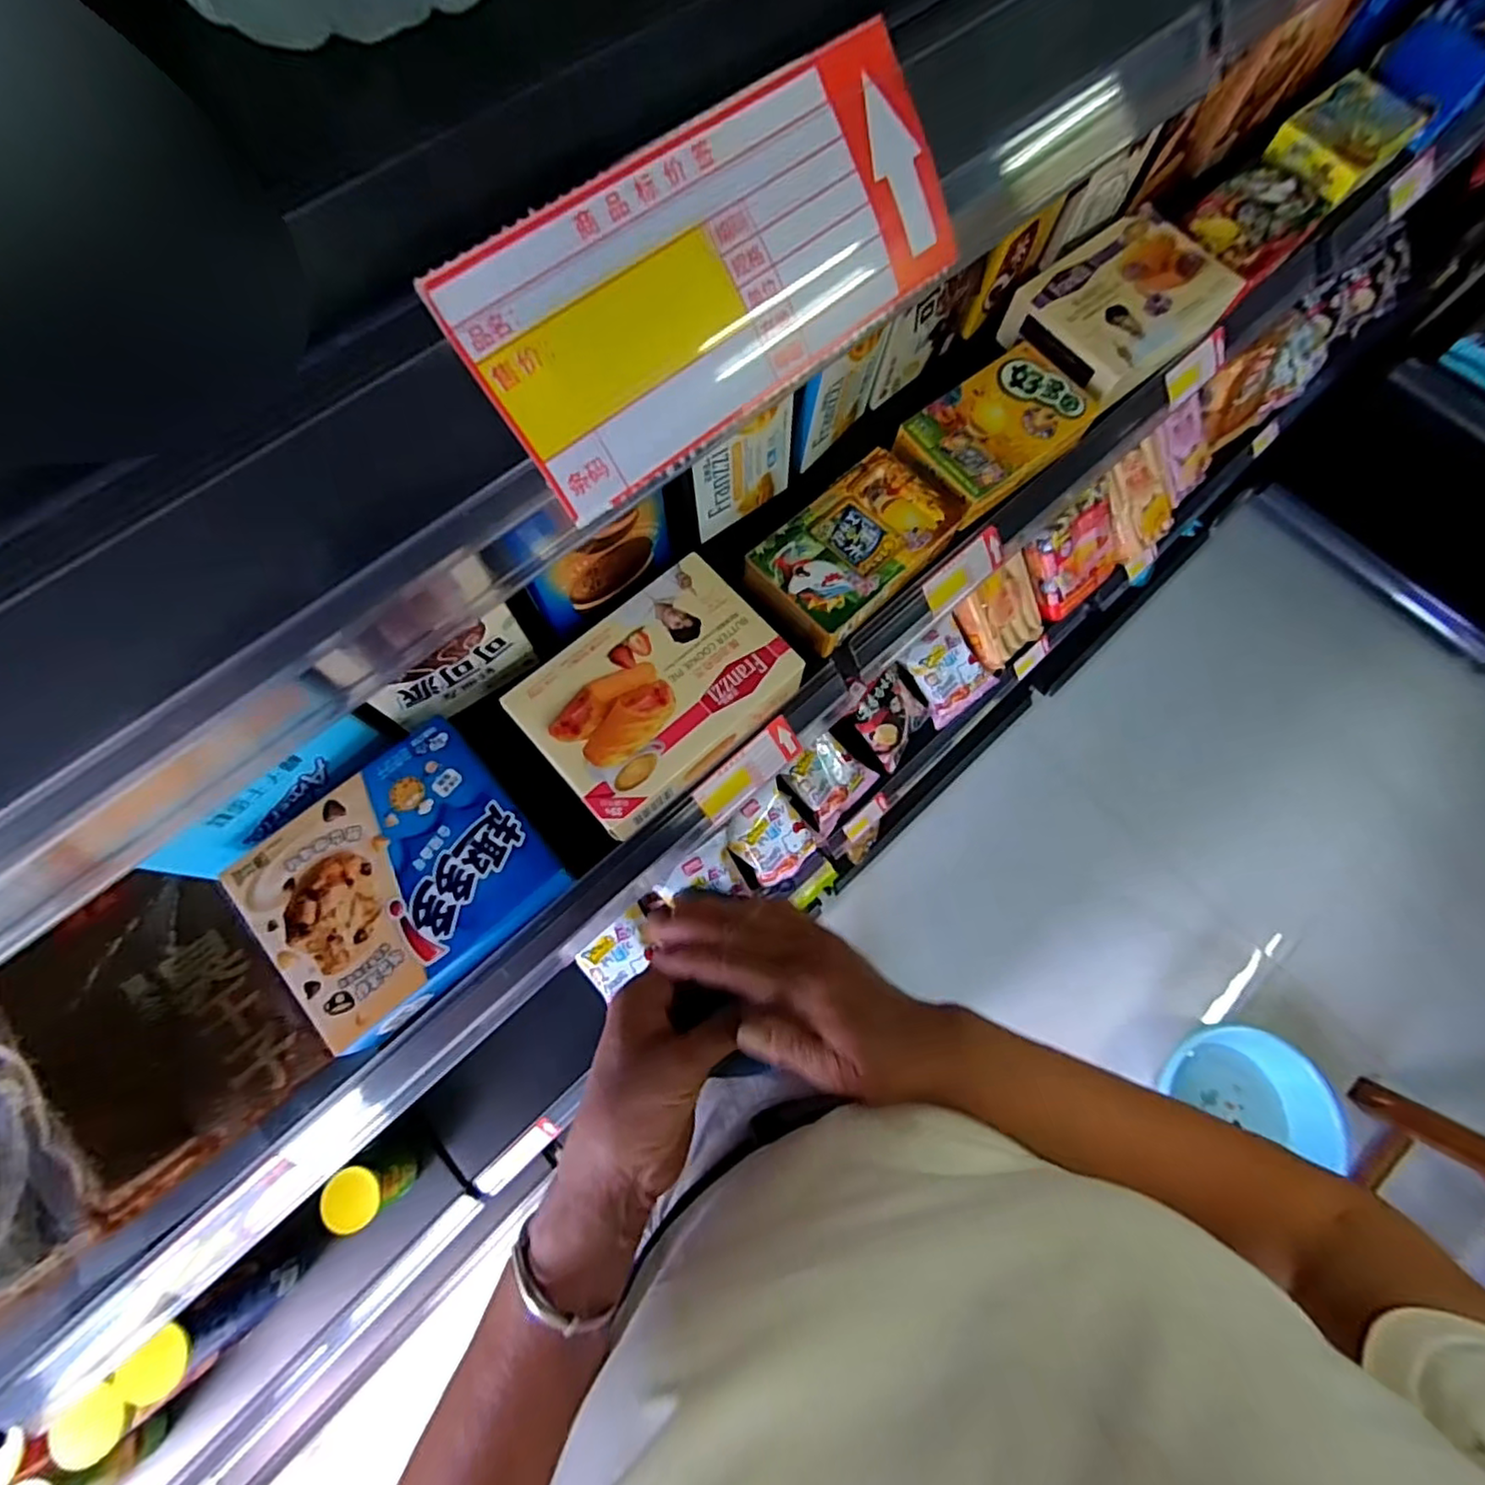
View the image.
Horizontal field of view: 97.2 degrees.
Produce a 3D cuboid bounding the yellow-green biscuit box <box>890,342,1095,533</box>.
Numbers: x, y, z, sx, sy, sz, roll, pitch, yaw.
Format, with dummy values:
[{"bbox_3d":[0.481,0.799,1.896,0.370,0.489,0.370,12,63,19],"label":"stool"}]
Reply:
[{"bbox_3d":[0.213,-0.262,0.545,0.154,0.030,0.093,-38,77,-12],"label":"yellow-green biscuit box"}]

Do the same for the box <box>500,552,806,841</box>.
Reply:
[{"bbox_3d":[-0.058,-0.035,0.461,0.171,0.043,0.123,-41,77,-13],"label":"box"}]

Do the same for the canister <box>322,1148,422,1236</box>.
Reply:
[{"bbox_3d":[-0.472,0.566,0.833,0.067,0.106,0.065,0,72,-1],"label":"canister"}]

